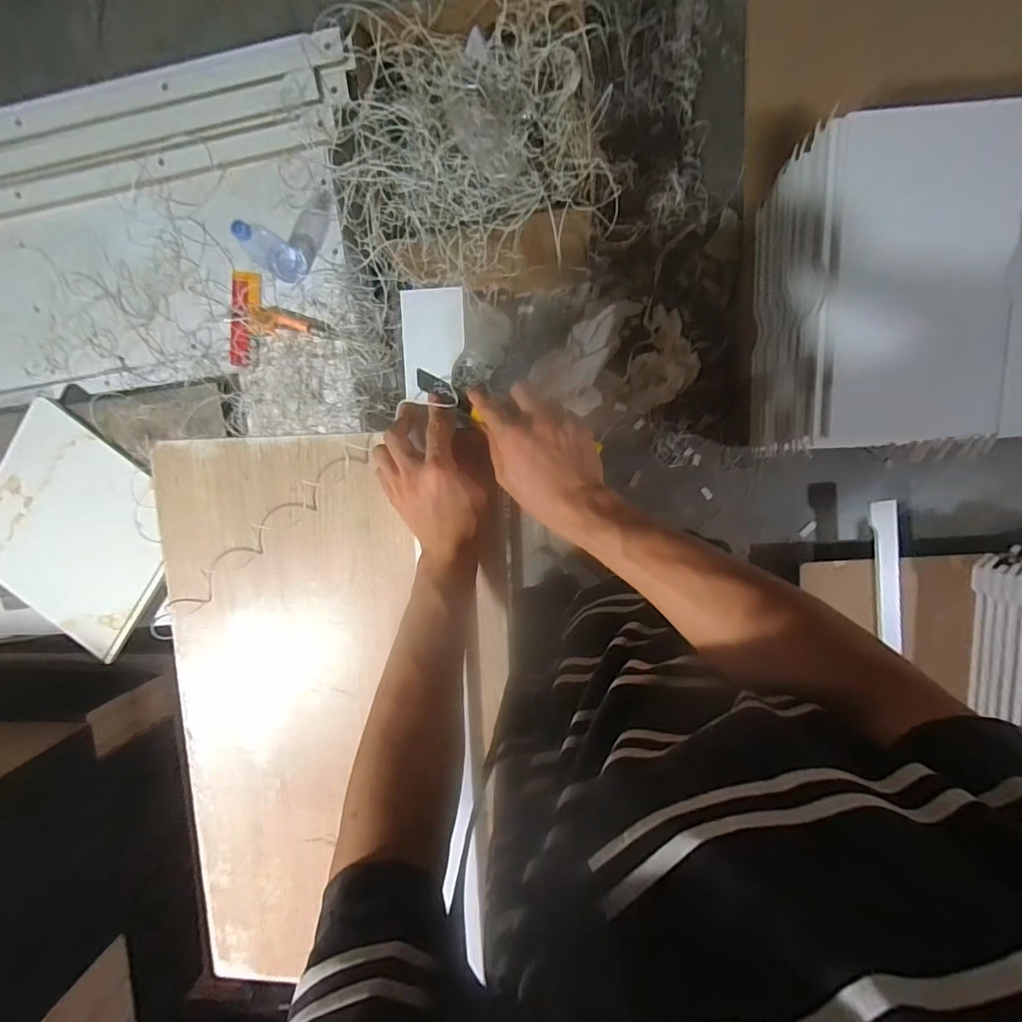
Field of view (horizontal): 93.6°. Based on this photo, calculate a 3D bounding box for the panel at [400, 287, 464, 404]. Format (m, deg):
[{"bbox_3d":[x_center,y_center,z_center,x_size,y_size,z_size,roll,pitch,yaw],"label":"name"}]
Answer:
[{"bbox_3d":[-0.075,-0.159,0.460,0.059,0.009,0.100,-1,101,3],"label":"panel"}]

